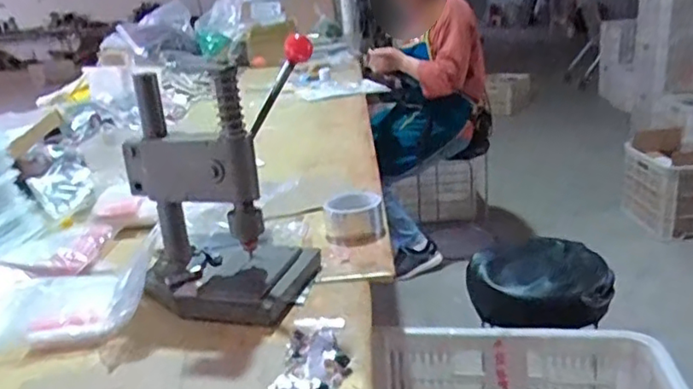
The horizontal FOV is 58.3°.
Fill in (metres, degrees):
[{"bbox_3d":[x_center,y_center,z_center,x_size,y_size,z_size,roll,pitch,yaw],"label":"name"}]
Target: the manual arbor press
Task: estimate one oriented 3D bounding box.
[{"bbox_3d":[-0.159,-0.012,0.798,0.227,0.289,0.175,8,22,34],"label":"manual arbor press"}]

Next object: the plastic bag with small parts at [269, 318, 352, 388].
[{"bbox_3d":[-0.034,0.177,0.630,0.071,0.018,0.191,-3,18,6],"label":"plastic bag with small parts"}]

